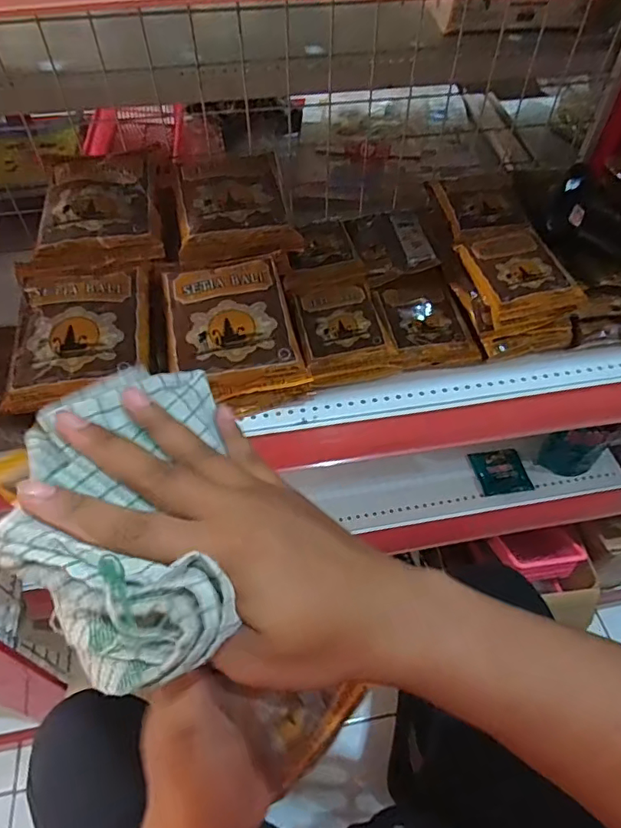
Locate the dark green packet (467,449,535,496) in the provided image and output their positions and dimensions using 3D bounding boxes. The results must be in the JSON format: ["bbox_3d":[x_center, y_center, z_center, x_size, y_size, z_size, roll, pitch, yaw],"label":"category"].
[{"bbox_3d":[0.289,0.088,0.803,0.080,0.012,0.067,-9,67,0],"label":"dark green packet"}]

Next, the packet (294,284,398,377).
[{"bbox_3d":[0.034,-0.094,0.567,0.085,0.020,0.104,-8,54,-7],"label":"packet"}]

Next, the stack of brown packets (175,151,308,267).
[{"bbox_3d":[-0.088,-0.240,0.608,0.128,0.044,0.144,-11,54,-9],"label":"stack of brown packets"}]

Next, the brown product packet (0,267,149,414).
[{"bbox_3d":[-0.224,-0.080,0.515,0.124,0.037,0.148,-6,53,-5],"label":"brown product packet"}]

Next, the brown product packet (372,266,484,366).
[{"bbox_3d":[0.123,-0.109,0.591,0.090,0.020,0.128,-9,54,-8],"label":"brown product packet"}]

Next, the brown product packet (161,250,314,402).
[{"bbox_3d":[-0.080,-0.090,0.534,0.127,0.042,0.147,-10,54,-8],"label":"brown product packet"}]

